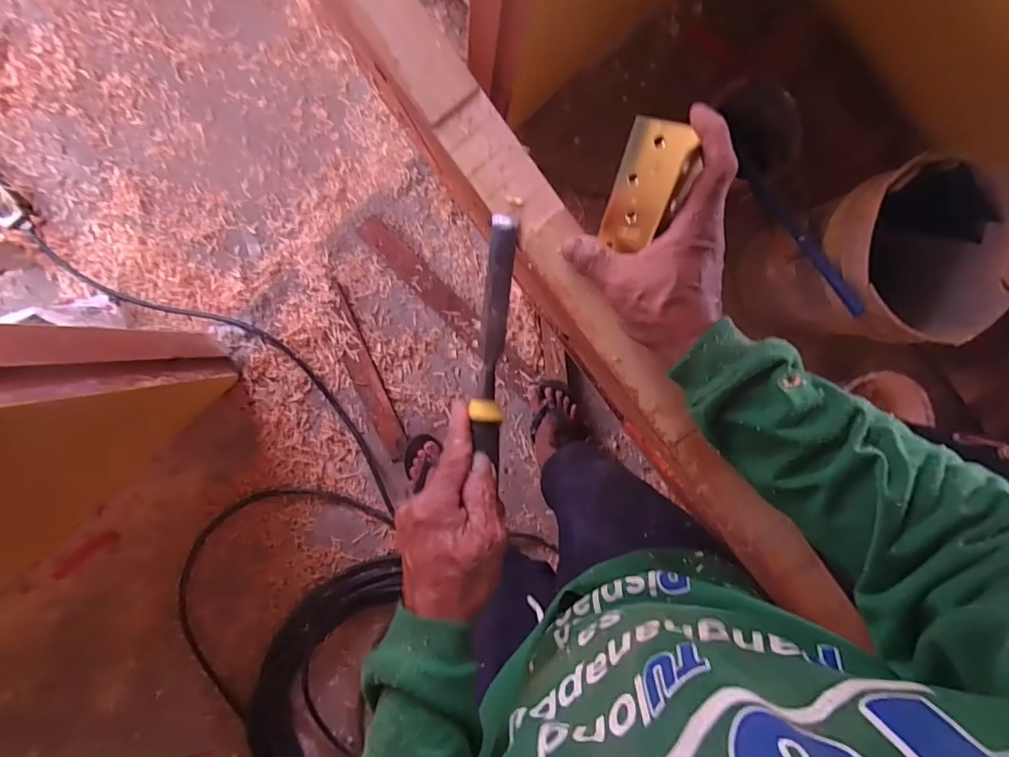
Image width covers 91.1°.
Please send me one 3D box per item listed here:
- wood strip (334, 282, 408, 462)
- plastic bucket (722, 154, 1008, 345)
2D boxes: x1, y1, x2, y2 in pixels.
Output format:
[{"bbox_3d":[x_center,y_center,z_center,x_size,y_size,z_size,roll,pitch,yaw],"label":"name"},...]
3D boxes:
[{"bbox_3d":[-0.310,-0.003,1.106,0.057,0.014,0.394,-23,96,-4],"label":"wood strip"},{"bbox_3d":[0.693,-0.215,0.980,0.285,0.378,0.280,0,94,-6],"label":"plastic bucket"}]

